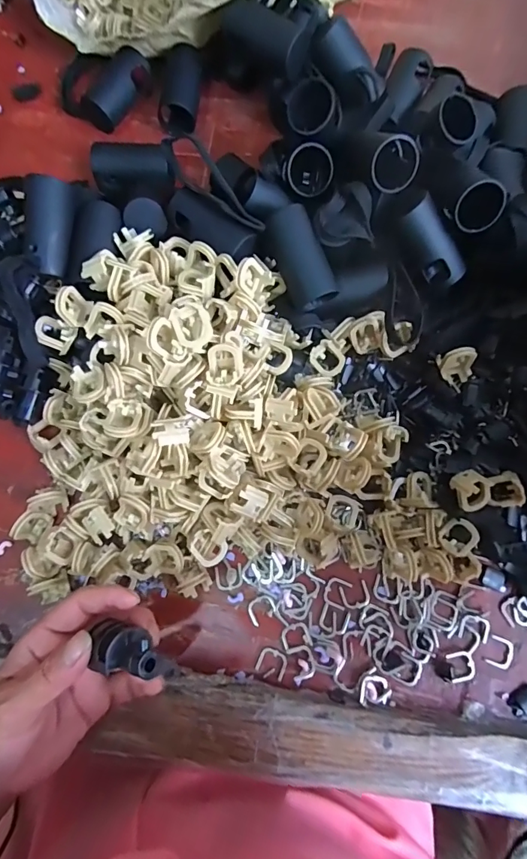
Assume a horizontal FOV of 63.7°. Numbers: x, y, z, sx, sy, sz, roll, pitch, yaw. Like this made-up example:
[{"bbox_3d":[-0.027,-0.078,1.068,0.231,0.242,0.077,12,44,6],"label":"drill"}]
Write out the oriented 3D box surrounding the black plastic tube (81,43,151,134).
[{"bbox_3d":[-0.124,-0.287,0.358,0.030,0.029,0.066,32,81,6],"label":"black plastic tube"}]

